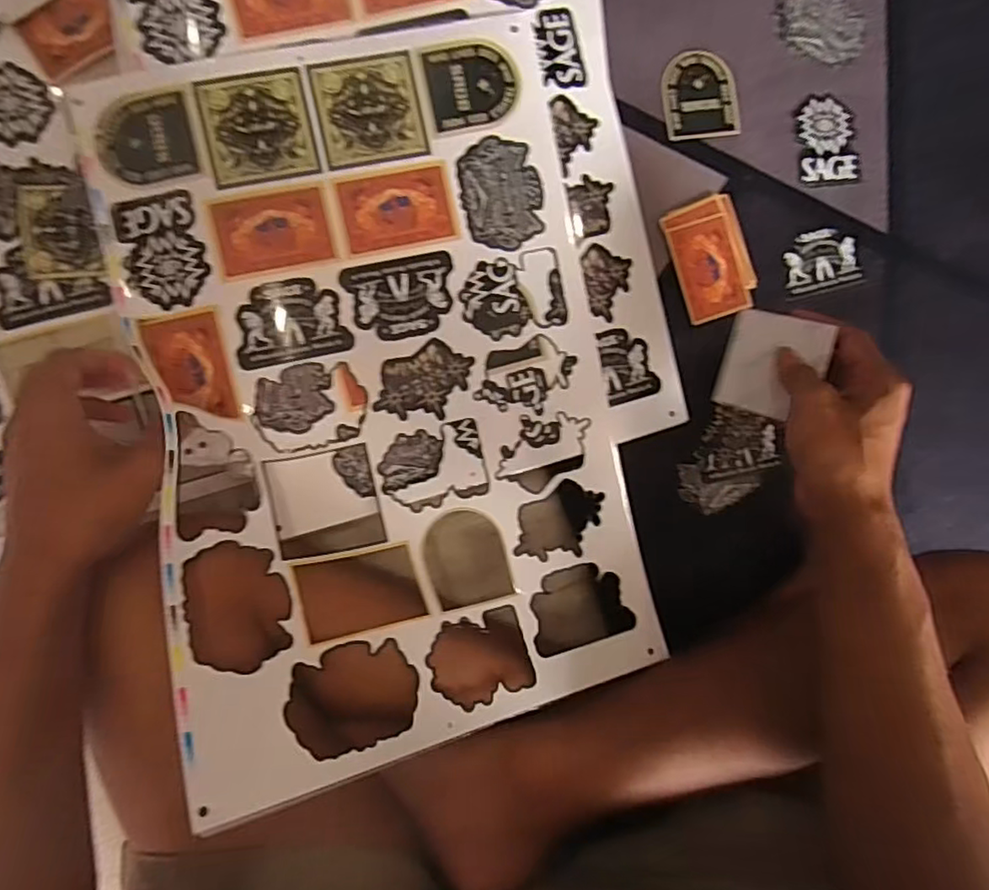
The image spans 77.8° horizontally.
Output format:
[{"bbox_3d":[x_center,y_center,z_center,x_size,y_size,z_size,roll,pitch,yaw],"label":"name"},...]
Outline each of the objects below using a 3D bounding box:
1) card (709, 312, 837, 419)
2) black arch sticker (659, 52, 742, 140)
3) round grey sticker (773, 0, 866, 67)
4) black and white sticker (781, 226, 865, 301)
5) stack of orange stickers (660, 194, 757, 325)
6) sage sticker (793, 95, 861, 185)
[{"bbox_3d":[0.197,-0.056,0.436,0.004,0.072,0.070,-7,114,-39],"label":"card"},{"bbox_3d":[0.168,-0.287,0.503,0.063,0.004,0.067,-10,94,-8],"label":"black arch sticker"},{"bbox_3d":[0.272,-0.353,0.511,0.078,0.004,0.063,3,92,-8],"label":"round grey sticker"},{"bbox_3d":[0.279,-0.156,0.519,0.067,0.004,0.053,-13,95,-7],"label":"black and white sticker"},{"bbox_3d":[0.180,-0.154,0.508,0.064,0.006,0.093,-19,95,-7],"label":"stack of orange stickers"},{"bbox_3d":[0.283,-0.258,0.519,0.053,0.005,0.074,-6,94,-8],"label":"sage sticker"}]

